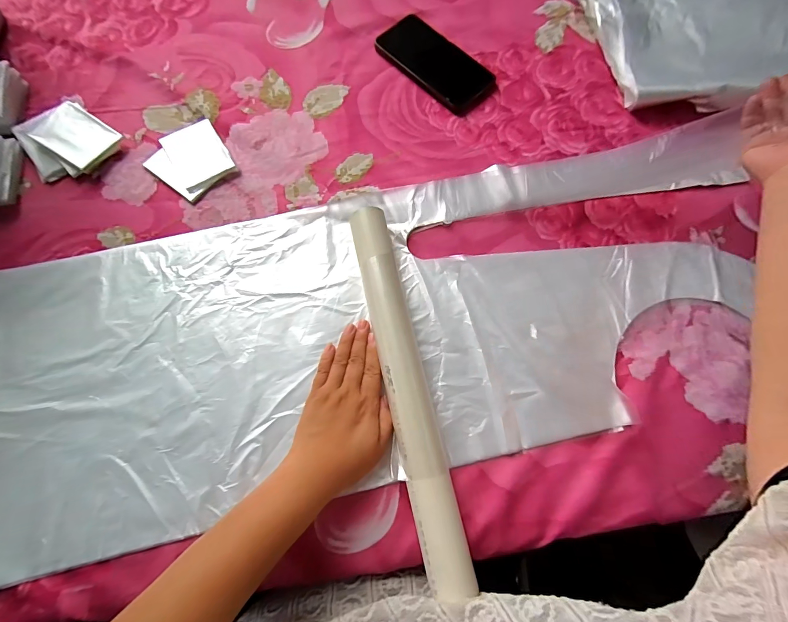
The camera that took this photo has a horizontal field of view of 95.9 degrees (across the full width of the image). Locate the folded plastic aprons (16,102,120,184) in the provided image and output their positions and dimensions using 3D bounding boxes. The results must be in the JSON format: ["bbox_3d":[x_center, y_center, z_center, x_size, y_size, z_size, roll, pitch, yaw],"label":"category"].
[{"bbox_3d":[-0.392,-0.200,0.426,0.093,0.027,0.094,32,78,8],"label":"folded plastic aprons"}]

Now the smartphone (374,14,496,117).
[{"bbox_3d":[0.054,-0.332,0.475,0.163,0.007,0.077,44,80,11],"label":"smartphone"}]

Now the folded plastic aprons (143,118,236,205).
[{"bbox_3d":[-0.243,-0.185,0.431,0.089,0.010,0.090,40,80,10],"label":"folded plastic aprons"}]

